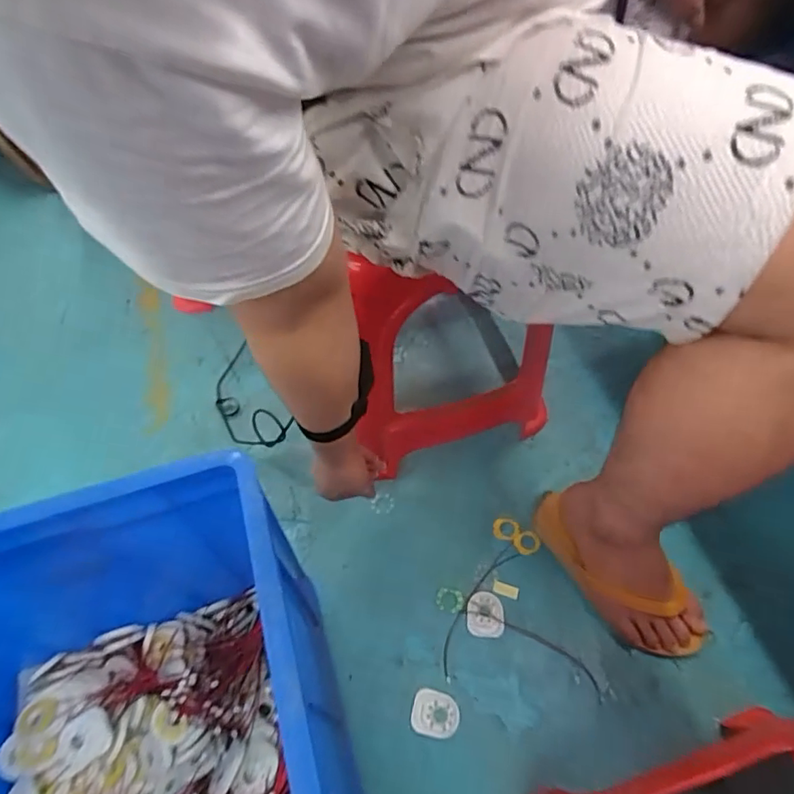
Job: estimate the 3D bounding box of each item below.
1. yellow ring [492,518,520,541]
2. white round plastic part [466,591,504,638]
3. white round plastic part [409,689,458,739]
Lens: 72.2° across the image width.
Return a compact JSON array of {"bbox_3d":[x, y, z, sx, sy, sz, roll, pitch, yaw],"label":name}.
[{"bbox_3d":[0.164,0.199,0.821,0.038,0.004,0.034,5,57,4],"label":"yellow ring"},{"bbox_3d":[0.122,0.301,0.757,0.050,0.004,0.059,4,57,3],"label":"white round plastic part"},{"bbox_3d":[0.048,0.402,0.692,0.057,0.010,0.051,9,58,6],"label":"white round plastic part"}]

